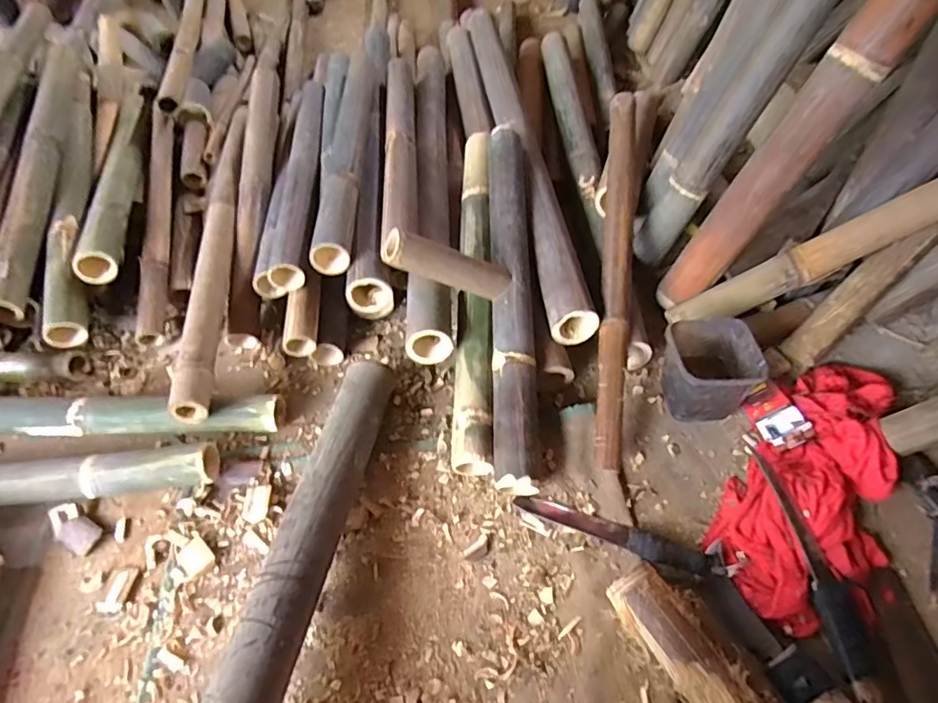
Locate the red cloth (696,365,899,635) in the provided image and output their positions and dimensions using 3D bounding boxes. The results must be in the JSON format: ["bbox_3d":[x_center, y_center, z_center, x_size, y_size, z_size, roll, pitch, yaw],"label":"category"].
[{"bbox_3d":[0.485,0.170,0.730,0.189,0.065,0.421,34,61,26],"label":"red cloth"}]

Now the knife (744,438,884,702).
[{"bbox_3d":[0.428,0.253,0.676,0.050,0.031,0.311,-5,51,-1],"label":"knife"}]

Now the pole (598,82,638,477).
[{"bbox_3d":[0.244,-0.184,0.896,0.056,0.051,0.616,5,70,7],"label":"pole"}]

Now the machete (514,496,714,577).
[{"bbox_3d":[0.187,0.237,0.720,0.251,0.021,0.035,19,55,17],"label":"machete"}]

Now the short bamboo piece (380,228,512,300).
[{"bbox_3d":[-0.032,-0.128,0.820,0.200,0.054,0.054,14,44,-30],"label":"short bamboo piece"}]

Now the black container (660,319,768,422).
[{"bbox_3d":[0.347,0.032,0.798,0.116,0.115,0.117,-6,51,-2],"label":"black container"}]

